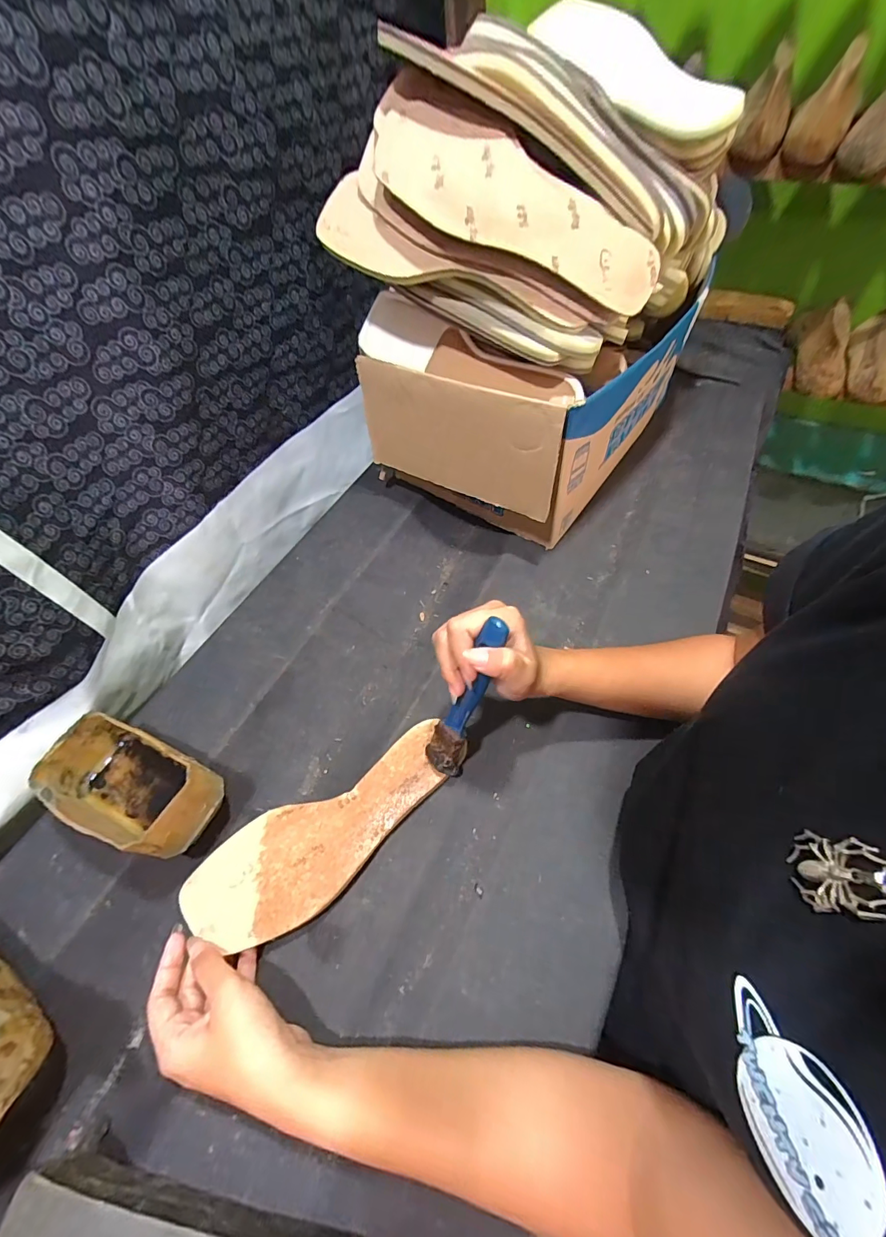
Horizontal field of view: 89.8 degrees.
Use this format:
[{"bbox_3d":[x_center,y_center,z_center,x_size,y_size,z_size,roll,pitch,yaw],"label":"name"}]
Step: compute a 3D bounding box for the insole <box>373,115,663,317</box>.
[{"bbox_3d":[0.055,-0.320,0.348,0.242,0.024,0.074,22,95,-2],"label":"insole"}]

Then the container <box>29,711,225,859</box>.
[{"bbox_3d":[-0.255,0.138,0.368,0.130,0.062,0.071,18,61,15],"label":"container"}]

